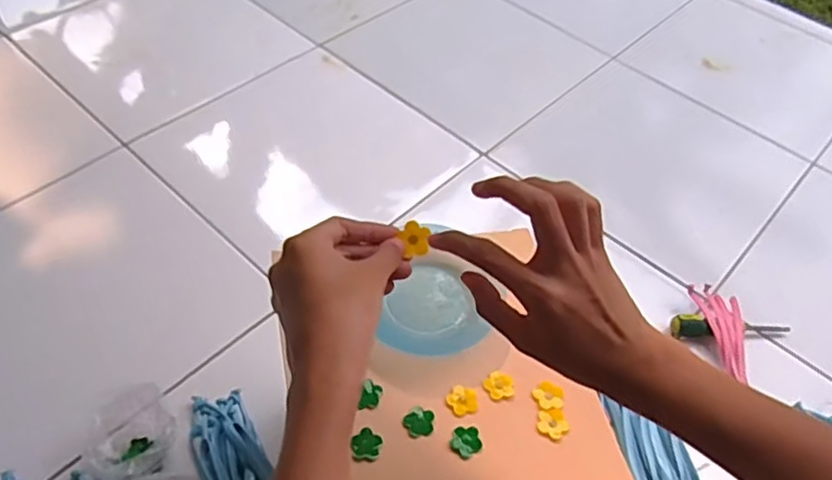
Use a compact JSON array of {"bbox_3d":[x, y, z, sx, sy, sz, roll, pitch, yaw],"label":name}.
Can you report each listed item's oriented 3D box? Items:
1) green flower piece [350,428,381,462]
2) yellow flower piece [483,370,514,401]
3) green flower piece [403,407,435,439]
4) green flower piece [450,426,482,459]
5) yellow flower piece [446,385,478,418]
[{"bbox_3d":[-0.037,0.151,0.471,0.021,0.004,0.025,9,51,2],"label":"green flower piece"},{"bbox_3d":[0.067,0.116,0.510,0.023,0.004,0.023,2,51,-3],"label":"yellow flower piece"},{"bbox_3d":[0.002,0.139,0.487,0.023,0.004,0.023,7,51,1],"label":"green flower piece"},{"bbox_3d":[0.037,0.151,0.478,0.023,0.005,0.023,2,51,-3],"label":"green flower piece"},{"bbox_3d":[0.037,0.126,0.500,0.024,0.004,0.024,2,51,-3],"label":"yellow flower piece"}]

